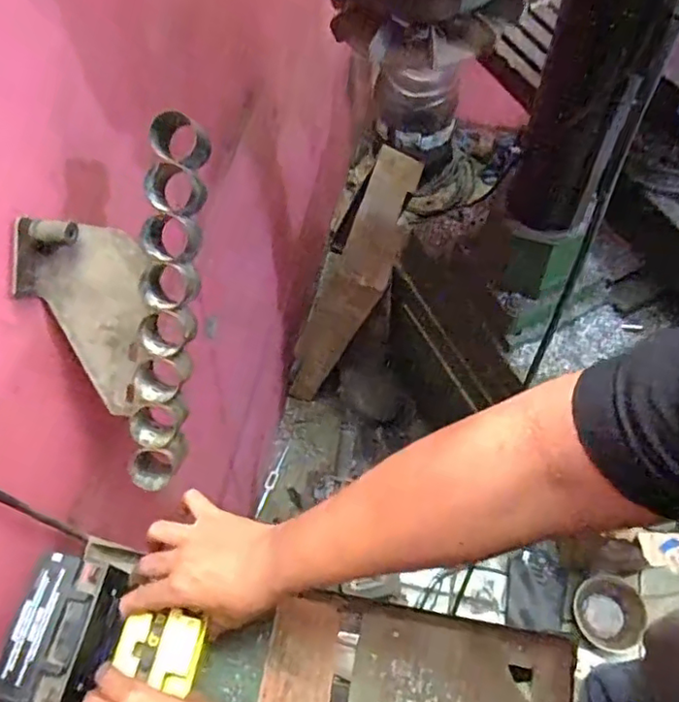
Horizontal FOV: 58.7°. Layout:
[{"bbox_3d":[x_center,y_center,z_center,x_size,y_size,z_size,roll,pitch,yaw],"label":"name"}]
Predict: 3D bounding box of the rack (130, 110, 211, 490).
[{"bbox_3d":[-0.144,-0.036,0.513,0.045,0.049,0.307,8,99,8],"label":"rack"}]

